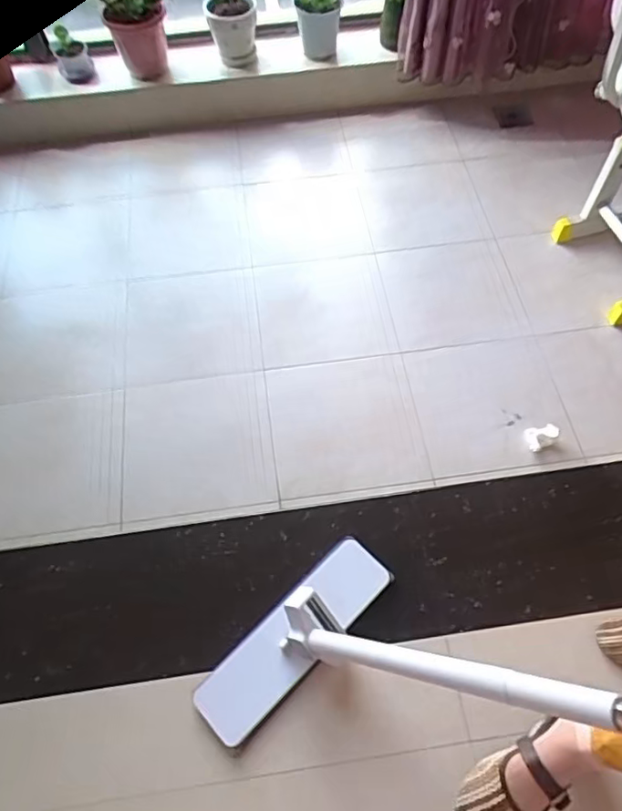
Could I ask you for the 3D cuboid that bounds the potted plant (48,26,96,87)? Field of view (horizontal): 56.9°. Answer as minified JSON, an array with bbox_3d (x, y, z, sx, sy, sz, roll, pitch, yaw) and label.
[{"bbox_3d":[-0.630,-0.913,1.508,0.088,0.119,0.074,-17,62,-8],"label":"potted plant"}]

